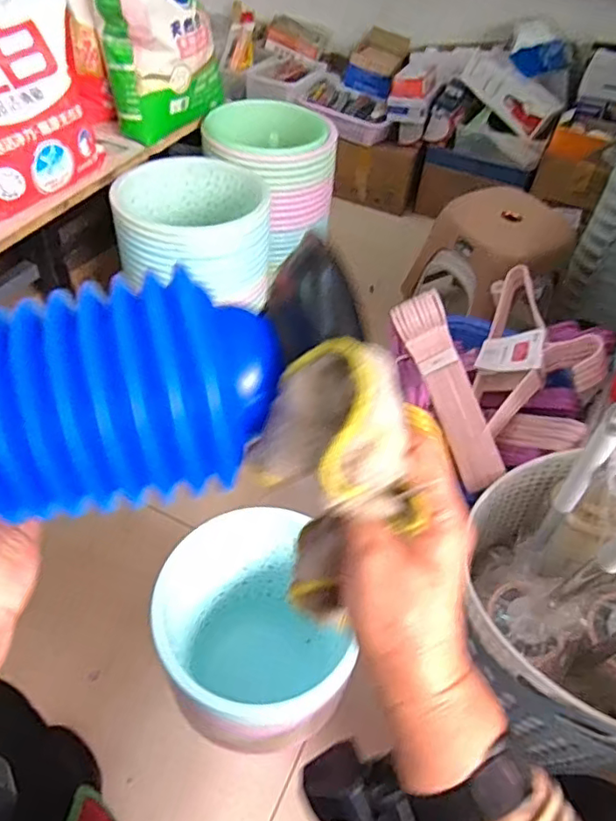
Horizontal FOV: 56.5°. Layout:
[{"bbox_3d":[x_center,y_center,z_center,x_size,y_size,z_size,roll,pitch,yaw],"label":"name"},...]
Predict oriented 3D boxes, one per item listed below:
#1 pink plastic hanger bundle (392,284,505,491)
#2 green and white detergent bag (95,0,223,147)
[{"bbox_3d":[0.211,-0.028,0.861,0.070,0.084,0.297,-19,85,-21],"label":"pink plastic hanger bundle"},{"bbox_3d":[-0.252,-0.682,0.993,0.133,0.324,0.248,25,51,15],"label":"green and white detergent bag"}]

